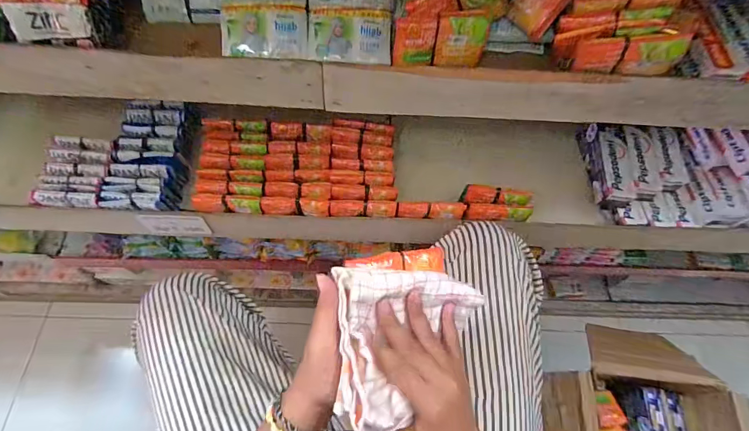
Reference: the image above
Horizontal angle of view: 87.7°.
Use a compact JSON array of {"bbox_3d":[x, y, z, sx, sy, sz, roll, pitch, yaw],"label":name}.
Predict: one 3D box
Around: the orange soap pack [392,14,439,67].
[{"bbox_3d":[0.043,-0.186,0.415,0.043,0.049,0.022,3,64,-2],"label":"orange soap pack"}]

